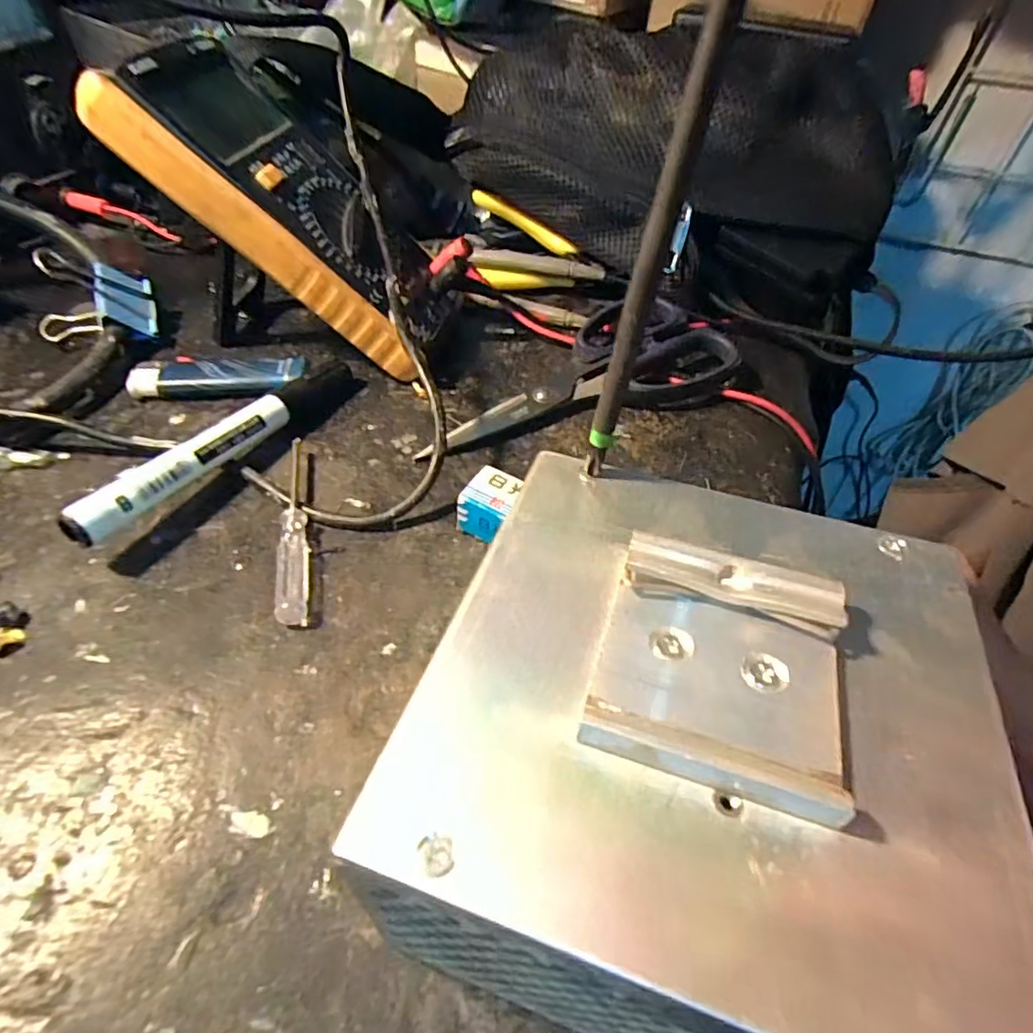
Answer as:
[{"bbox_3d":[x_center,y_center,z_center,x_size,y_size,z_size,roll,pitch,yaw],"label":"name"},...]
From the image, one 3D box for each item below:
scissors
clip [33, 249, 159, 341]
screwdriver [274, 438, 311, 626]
[{"bbox_3d":[0.026,-0.075,0.302,0.173,0.022,0.081,-19,51,-21],"label":"scissors"},{"bbox_3d":[-0.222,-0.111,0.305,0.054,0.039,0.045,-16,50,-19],"label":"clip"},{"bbox_3d":[-0.088,0.002,0.229,0.010,0.009,0.090,-8,48,-12],"label":"screwdriver"}]

